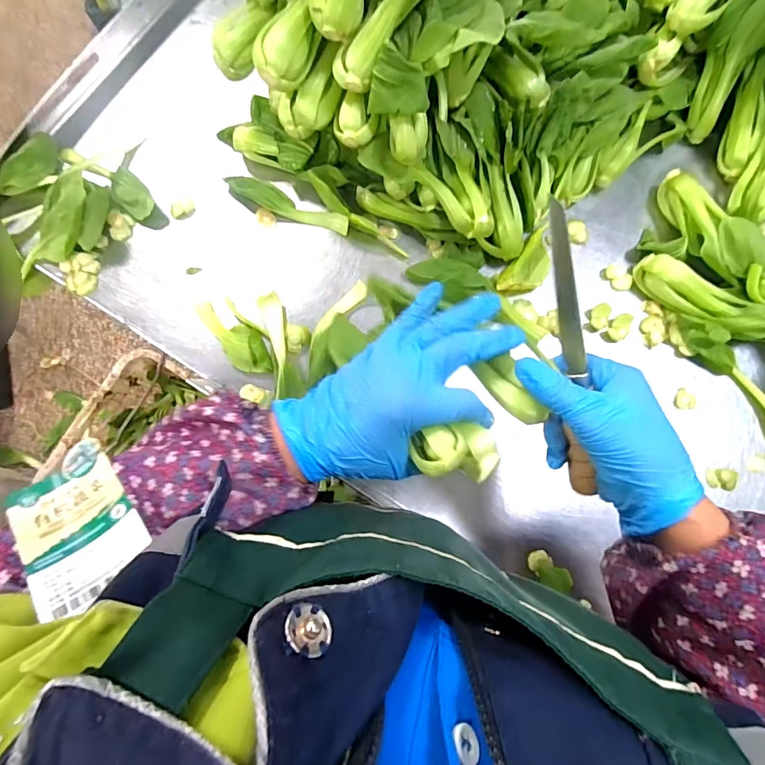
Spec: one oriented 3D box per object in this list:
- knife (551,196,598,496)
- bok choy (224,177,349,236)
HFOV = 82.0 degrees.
[{"bbox_3d":[0.125,-0.015,0.292,0.010,0.020,0.199,-12,107,0],"label":"knife"},{"bbox_3d":[-0.107,-0.207,0.507,0.148,0.016,0.029,24,77,-1],"label":"bok choy"}]

